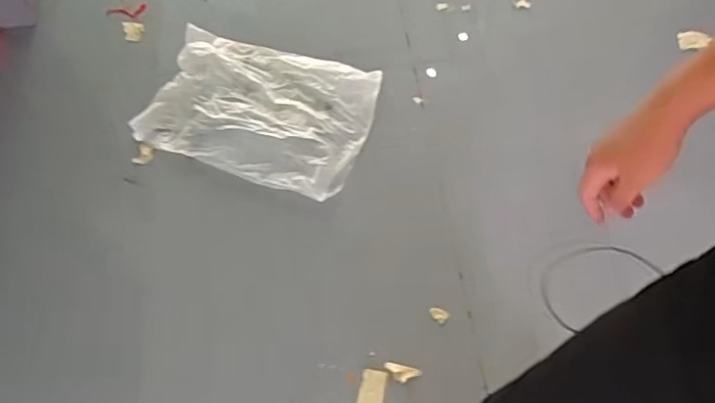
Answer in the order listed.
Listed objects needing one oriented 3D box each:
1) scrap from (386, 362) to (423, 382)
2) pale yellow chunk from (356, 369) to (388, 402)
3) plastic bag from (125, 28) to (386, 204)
[{"bbox_3d":[0.102,0.394,1.333,0.082,0.009,0.037,12,62,8],"label":"scrap"},{"bbox_3d":[0.031,0.437,1.313,0.057,0.007,0.112,12,62,8],"label":"pale yellow chunk"},{"bbox_3d":[-0.300,-0.283,1.736,0.678,0.048,0.454,20,63,12],"label":"plastic bag"}]

